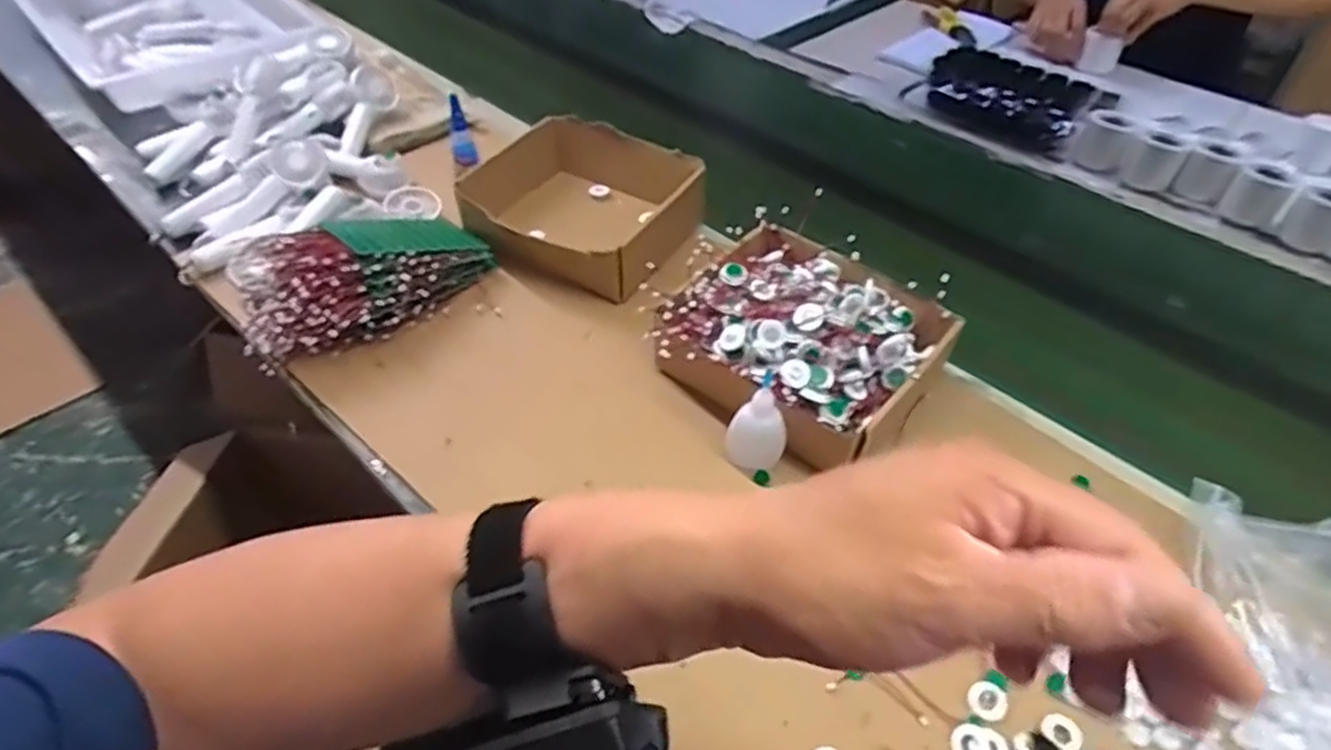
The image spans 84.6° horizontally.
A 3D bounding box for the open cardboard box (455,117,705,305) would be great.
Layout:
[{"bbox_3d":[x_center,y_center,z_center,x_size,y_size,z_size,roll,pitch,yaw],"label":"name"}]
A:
[{"bbox_3d":[-0.091,-0.178,0.784,0.211,0.082,0.191,24,50,20],"label":"open cardboard box"}]

